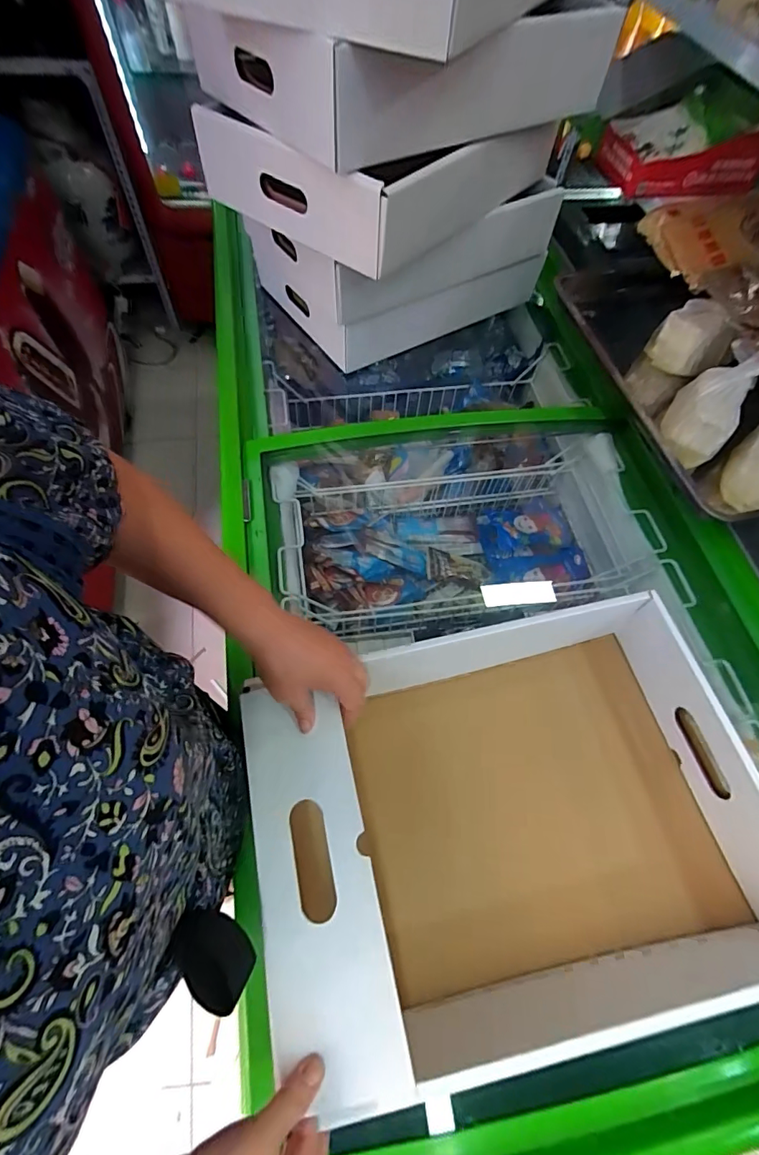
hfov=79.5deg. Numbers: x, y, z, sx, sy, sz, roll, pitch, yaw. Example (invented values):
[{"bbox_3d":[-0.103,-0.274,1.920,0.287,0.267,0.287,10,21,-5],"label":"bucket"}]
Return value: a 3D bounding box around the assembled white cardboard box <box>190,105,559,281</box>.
[{"bbox_3d":[0.012,-0.675,0.722,0.352,0.111,0.456,37,67,14],"label":"assembled white cardboard box"}]

